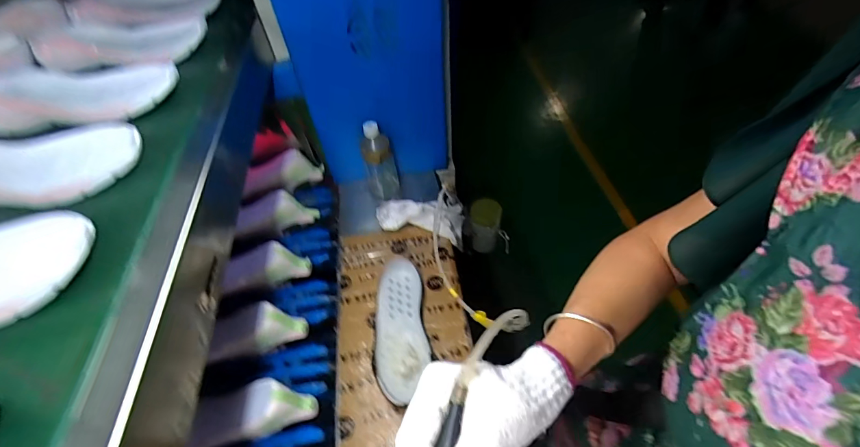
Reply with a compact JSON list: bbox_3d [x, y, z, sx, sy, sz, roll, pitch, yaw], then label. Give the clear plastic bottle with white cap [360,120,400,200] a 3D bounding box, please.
[{"bbox_3d":[-0.110,-0.132,0.863,0.067,0.221,0.060,-11,53,-4],"label":"clear plastic bottle with white cap"}]

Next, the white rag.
[{"bbox_3d":[-0.018,-0.002,0.834,0.189,0.079,0.076,9,53,-4],"label":"white rag"}]

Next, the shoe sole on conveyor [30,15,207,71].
[{"bbox_3d":[-0.466,-0.268,0.583,0.242,0.036,0.076,-7,52,-1],"label":"shoe sole on conveyor"}]

